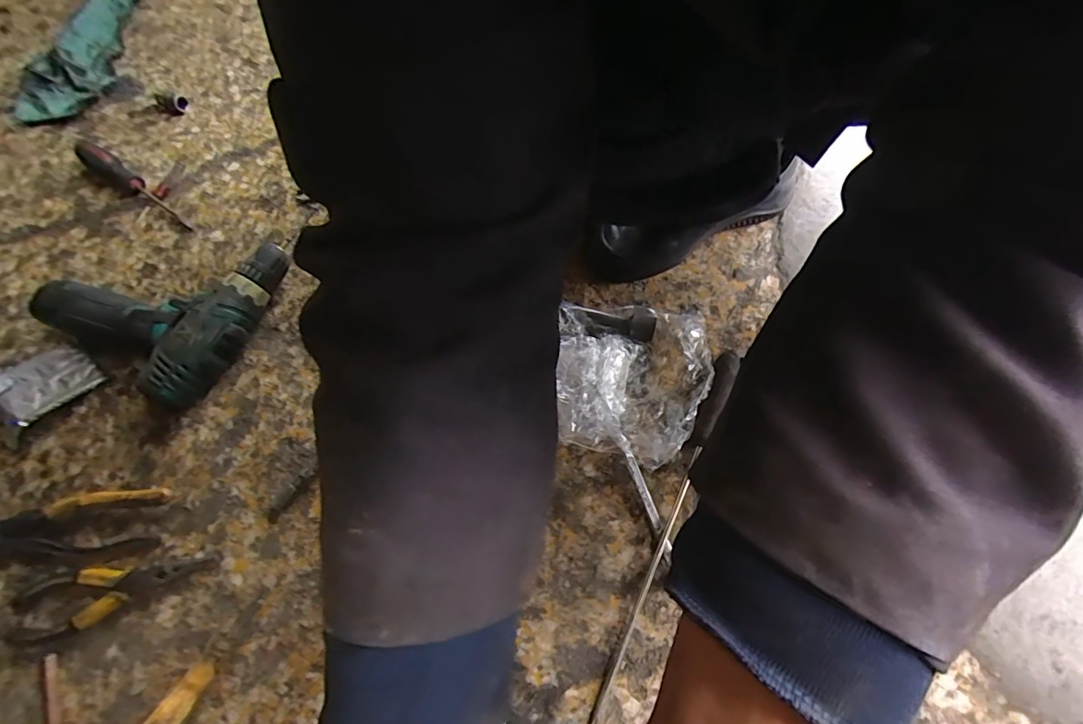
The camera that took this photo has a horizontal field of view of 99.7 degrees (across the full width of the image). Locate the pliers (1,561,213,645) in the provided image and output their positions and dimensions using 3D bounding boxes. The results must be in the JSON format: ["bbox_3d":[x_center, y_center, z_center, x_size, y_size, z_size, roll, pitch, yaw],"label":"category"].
[{"bbox_3d":[-0.368,0.195,0.388,0.157,0.020,0.046,-16,68,-7],"label":"pliers"}]

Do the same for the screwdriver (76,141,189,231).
[{"bbox_3d":[-0.511,-0.218,0.563,0.197,0.031,0.033,36,71,14],"label":"screwdriver"}]

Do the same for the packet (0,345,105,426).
[{"bbox_3d":[-0.498,0.017,0.455,0.070,0.014,0.072,37,50,11],"label":"packet"}]

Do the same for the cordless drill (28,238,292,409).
[{"bbox_3d":[-0.386,-0.073,0.490,0.190,0.055,0.196,29,70,12],"label":"cordless drill"}]

